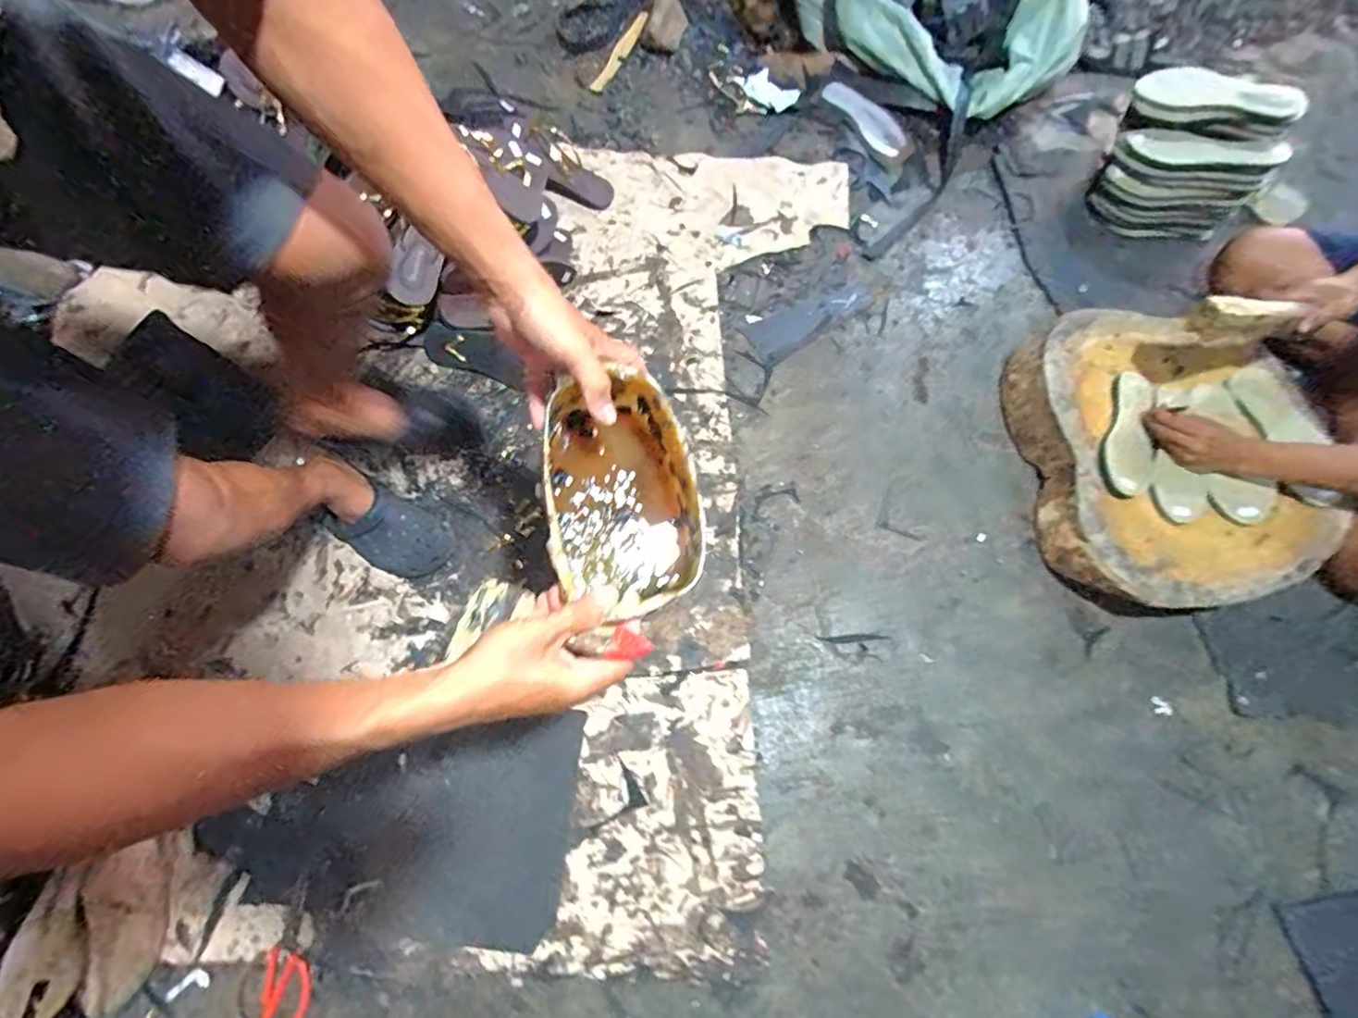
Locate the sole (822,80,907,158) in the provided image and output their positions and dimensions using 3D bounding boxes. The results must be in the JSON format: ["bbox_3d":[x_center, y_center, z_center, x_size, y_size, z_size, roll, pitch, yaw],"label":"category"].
[{"bbox_3d":[0.395,-0.837,1.265,0.073,0.015,0.222,-39,77,5],"label":"sole"}]

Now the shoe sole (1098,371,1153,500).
[{"bbox_3d":[0.735,-0.119,0.948,0.085,0.017,0.234,21,73,6],"label":"shoe sole"}]

